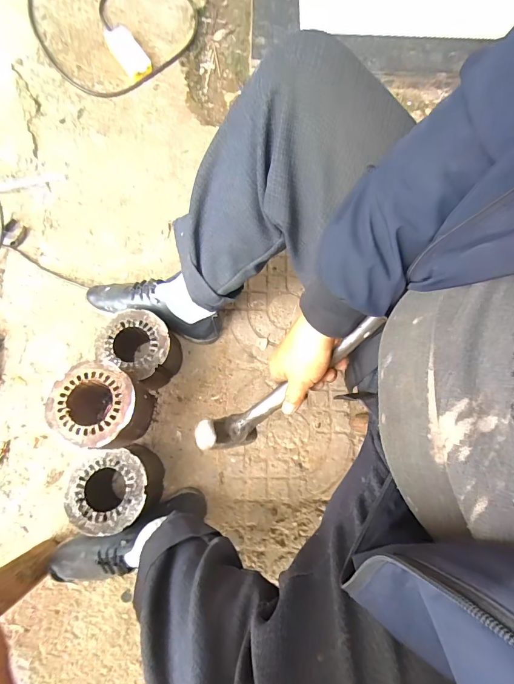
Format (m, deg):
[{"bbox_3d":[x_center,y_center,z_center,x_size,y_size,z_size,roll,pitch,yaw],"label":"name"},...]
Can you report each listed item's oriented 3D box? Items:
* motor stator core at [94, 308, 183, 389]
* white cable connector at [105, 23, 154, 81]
[{"bbox_3d":[-0.217,0.012,0.684,0.136,0.114,0.111,28,76,7],"label":"motor stator core"},{"bbox_3d":[-0.328,-0.734,0.897,0.056,0.038,0.157,-34,79,-9],"label":"white cable connector"}]

